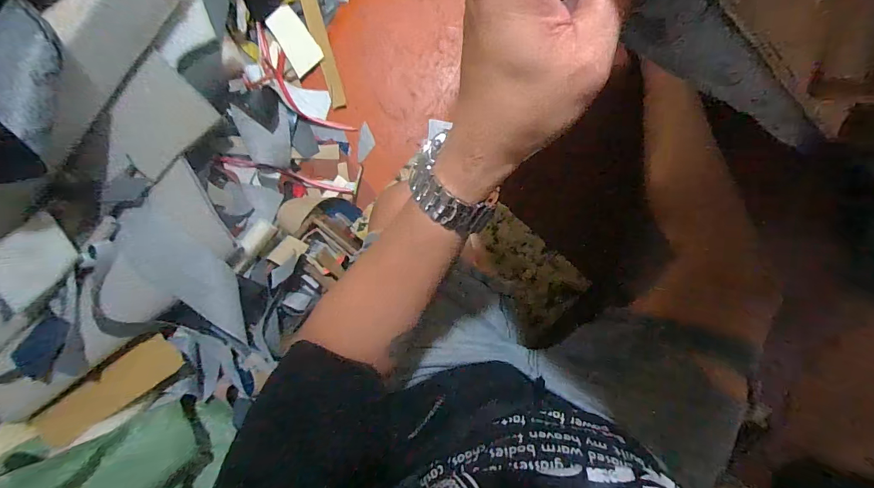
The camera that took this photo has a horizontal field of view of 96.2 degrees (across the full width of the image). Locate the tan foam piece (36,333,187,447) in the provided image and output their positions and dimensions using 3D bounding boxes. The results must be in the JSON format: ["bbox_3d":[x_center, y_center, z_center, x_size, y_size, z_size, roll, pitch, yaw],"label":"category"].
[{"bbox_3d":[-0.482,0.219,0.588,0.182,0.014,0.069,-41,124,-25],"label":"tan foam piece"}]

